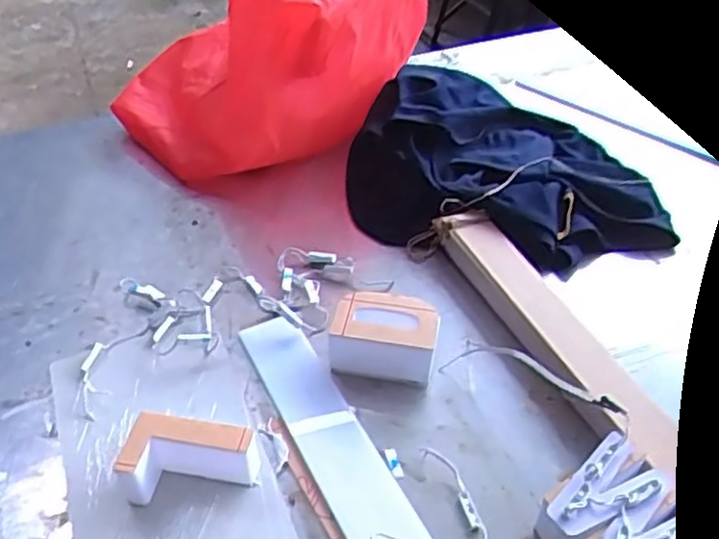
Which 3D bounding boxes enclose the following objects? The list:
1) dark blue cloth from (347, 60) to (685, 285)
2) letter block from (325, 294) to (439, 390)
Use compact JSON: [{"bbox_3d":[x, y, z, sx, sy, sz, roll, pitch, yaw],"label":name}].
[{"bbox_3d":[0.154,-0.113,0.735,0.327,0.077,0.259,9,43,9],"label":"dark blue cloth"},{"bbox_3d":[0.020,0.056,0.571,0.082,0.049,0.052,7,43,7],"label":"letter block"}]

